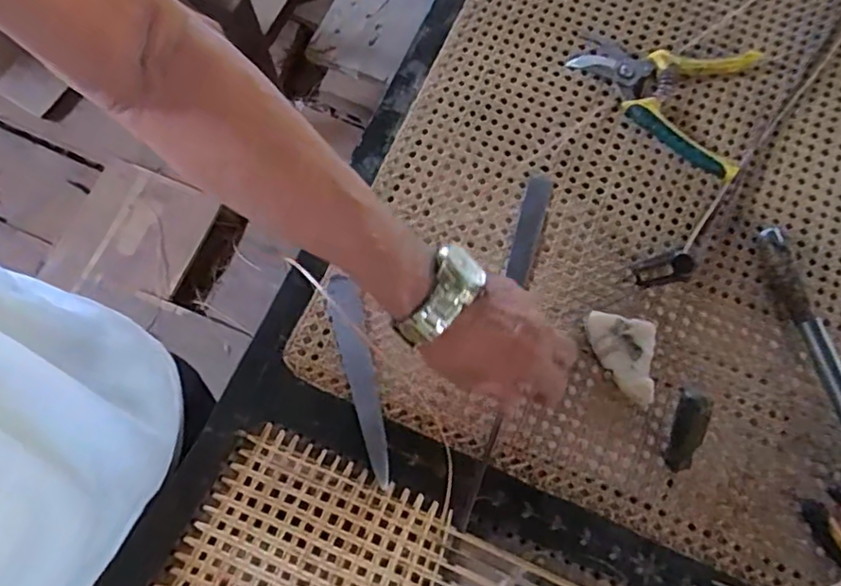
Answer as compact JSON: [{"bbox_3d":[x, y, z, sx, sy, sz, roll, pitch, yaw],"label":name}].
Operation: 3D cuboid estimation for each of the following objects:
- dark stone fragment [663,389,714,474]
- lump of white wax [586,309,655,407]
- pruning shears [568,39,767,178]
[{"bbox_3d":[0.208,0.113,0.470,0.023,0.092,0.013,-3,32,-4],"label":"dark stone fragment"},{"bbox_3d":[0.171,0.056,0.517,0.058,0.027,0.069,9,70,0],"label":"lump of white wax"},{"bbox_3d":[0.234,-0.197,0.590,0.175,0.019,0.135,16,70,3],"label":"pruning shears"}]

